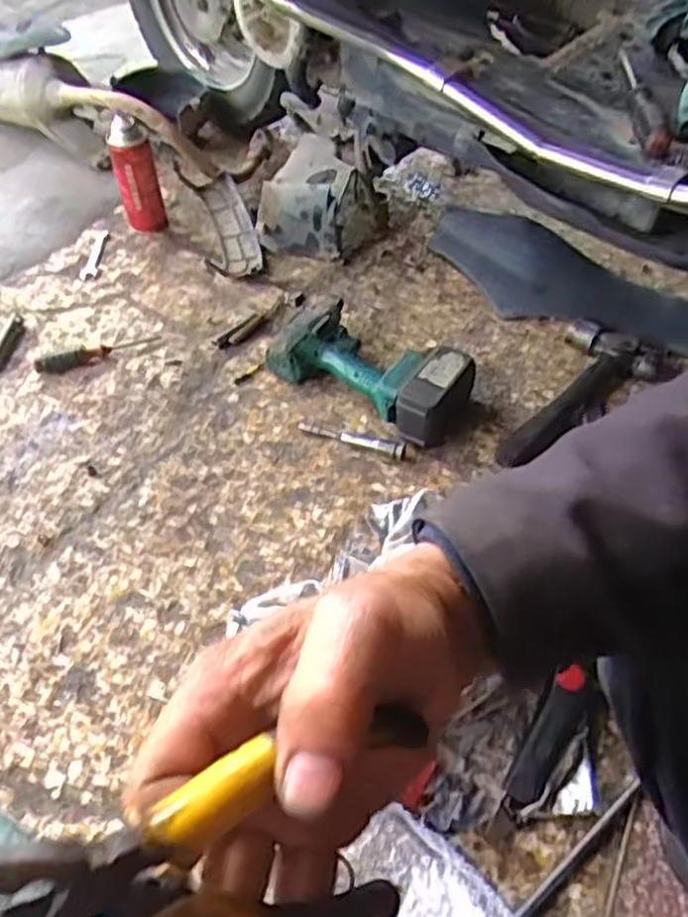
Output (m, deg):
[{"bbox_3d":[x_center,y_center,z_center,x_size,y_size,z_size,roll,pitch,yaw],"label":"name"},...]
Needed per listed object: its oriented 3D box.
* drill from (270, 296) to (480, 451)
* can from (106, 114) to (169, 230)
[{"bbox_3d":[0.033,-0.113,0.917,0.245,0.079,0.122,30,58,23],"label":"drill"},{"bbox_3d":[-0.307,-0.418,1.097,0.057,0.169,0.050,-12,52,-8],"label":"can"}]

